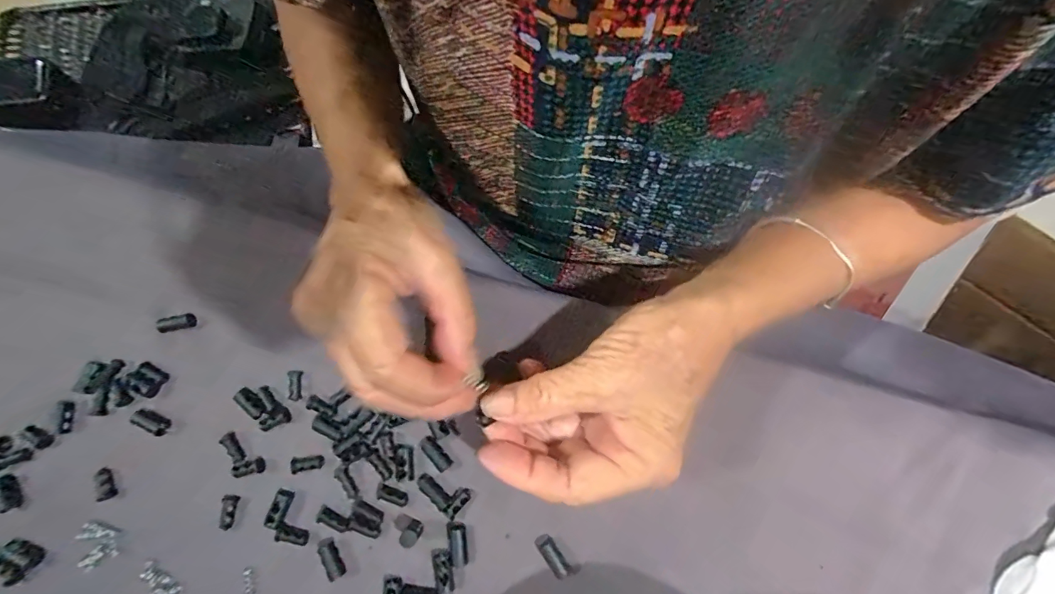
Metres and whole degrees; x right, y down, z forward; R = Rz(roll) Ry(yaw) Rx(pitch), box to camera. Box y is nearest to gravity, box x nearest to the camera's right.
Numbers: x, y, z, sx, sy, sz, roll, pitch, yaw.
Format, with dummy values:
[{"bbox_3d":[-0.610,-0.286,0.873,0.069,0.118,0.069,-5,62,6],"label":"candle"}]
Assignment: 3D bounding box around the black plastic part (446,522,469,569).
[{"bbox_3d":[-0.037,0.132,0.245,0.010,0.008,0.022,-11,77,-1],"label":"black plastic part"}]

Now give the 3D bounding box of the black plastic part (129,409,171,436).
[{"bbox_3d":[-0.215,0.071,0.260,0.022,0.006,0.010,20,78,6],"label":"black plastic part"}]

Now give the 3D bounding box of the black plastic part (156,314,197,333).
[{"bbox_3d":[-0.210,0.016,0.274,0.020,0.006,0.008,-9,77,0],"label":"black plastic part"}]

